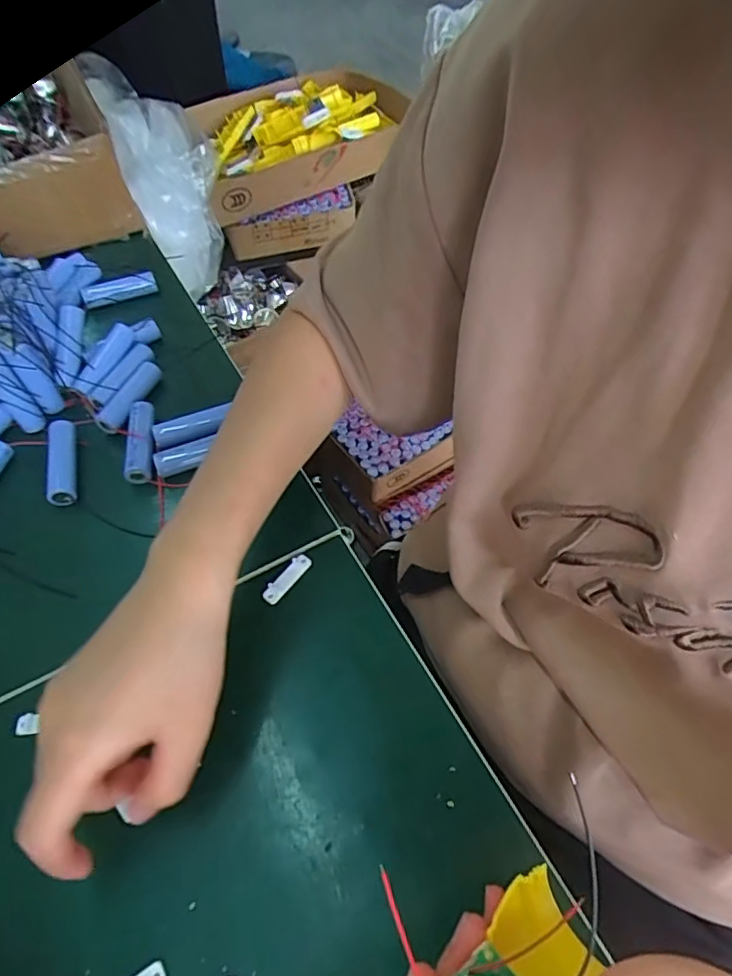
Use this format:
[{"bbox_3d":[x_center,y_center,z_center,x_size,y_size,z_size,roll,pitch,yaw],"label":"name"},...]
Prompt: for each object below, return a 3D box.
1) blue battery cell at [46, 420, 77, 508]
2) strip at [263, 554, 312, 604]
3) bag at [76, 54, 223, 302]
[{"bbox_3d":[-0.218,-0.018,0.399,0.020,0.017,0.068,-16,56,-10],"label":"blue battery cell"},{"bbox_3d":[-0.049,0.057,0.353,0.011,0.007,0.037,31,61,21],"label":"strip"},{"bbox_3d":[-0.279,-0.434,0.775,0.120,0.303,0.108,-32,25,-25],"label":"bag"}]

